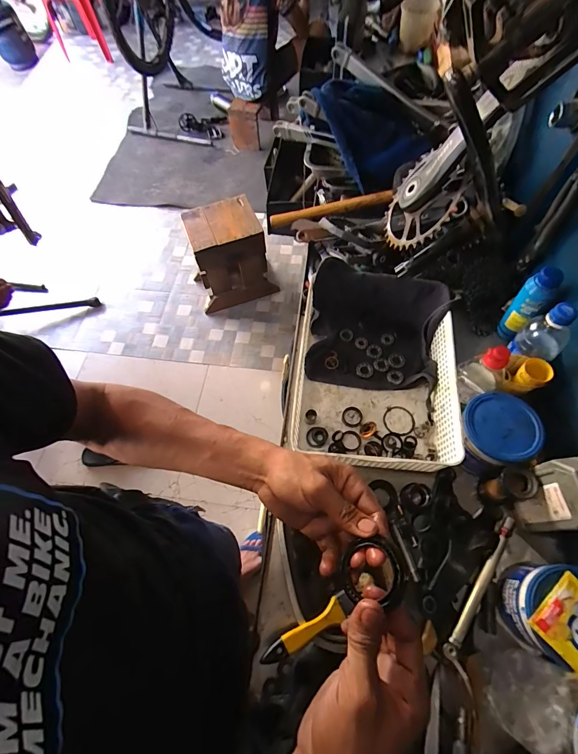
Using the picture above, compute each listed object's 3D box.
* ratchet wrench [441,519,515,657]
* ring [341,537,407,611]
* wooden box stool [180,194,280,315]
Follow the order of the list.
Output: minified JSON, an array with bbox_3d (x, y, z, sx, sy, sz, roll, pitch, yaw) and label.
[{"bbox_3d":[0.259,0.278,0.468,0.017,0.016,0.193,33,70,17],"label":"ratchet wrench"},{"bbox_3d":[0.069,0.161,0.294,0.059,0.011,0.049,-13,62,41],"label":"ring"},{"bbox_3d":[-0.281,-0.568,1.662,0.358,0.407,0.250,-18,64,-6],"label":"wooden box stool"}]

